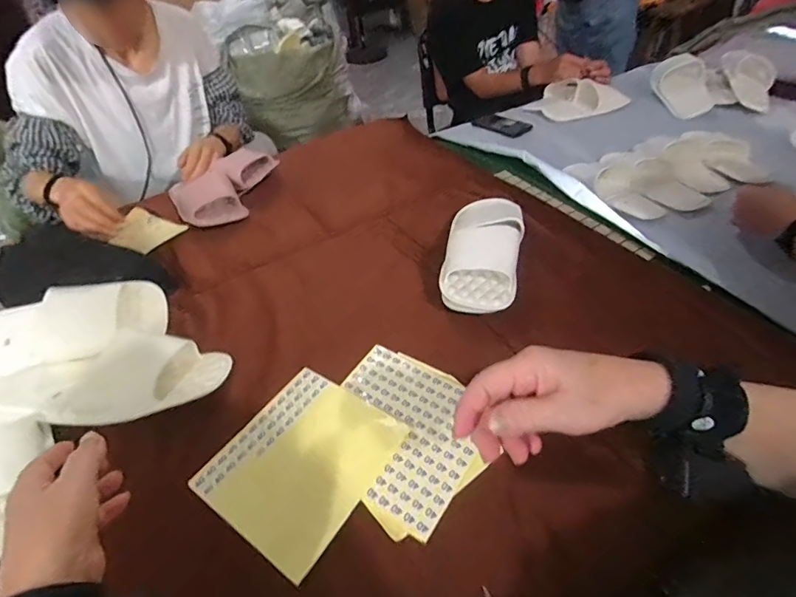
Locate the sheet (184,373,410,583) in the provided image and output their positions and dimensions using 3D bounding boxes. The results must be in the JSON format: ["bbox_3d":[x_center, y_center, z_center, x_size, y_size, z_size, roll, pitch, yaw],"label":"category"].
[{"bbox_3d":[-0.097,0.156,0.453,0.155,0.012,0.167,22,49,29],"label":"sheet"}]

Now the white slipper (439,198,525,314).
[{"bbox_3d":[0.121,-0.083,0.624,0.108,0.062,0.249,4,44,10],"label":"white slipper"}]

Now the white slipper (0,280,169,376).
[{"bbox_3d":[-0.440,0.040,0.579,0.265,0.051,0.099,-14,70,-1],"label":"white slipper"}]

